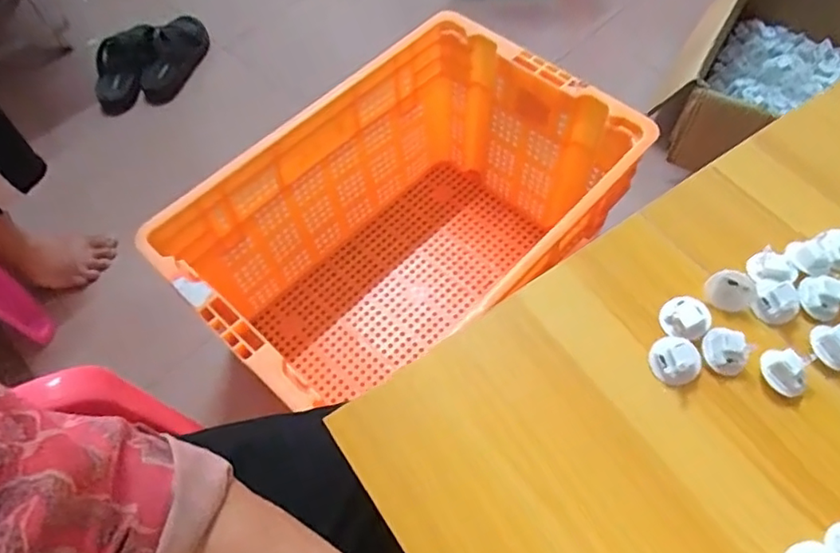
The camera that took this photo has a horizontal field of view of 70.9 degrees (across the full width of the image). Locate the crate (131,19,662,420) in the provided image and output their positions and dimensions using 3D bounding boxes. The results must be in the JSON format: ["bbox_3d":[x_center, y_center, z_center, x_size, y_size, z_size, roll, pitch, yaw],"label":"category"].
[{"bbox_3d":[-0.017,-0.045,0.882,0.567,0.320,0.385,-42,66,-19],"label":"crate"}]

